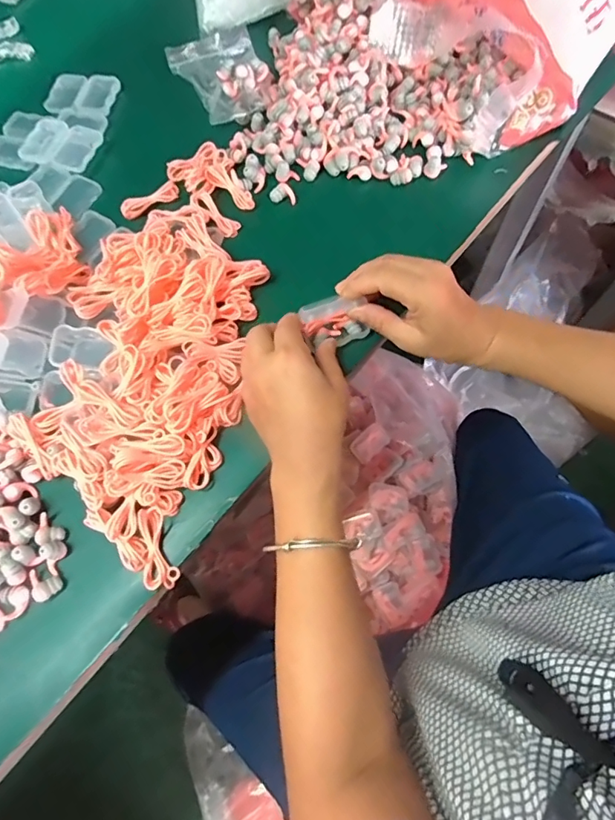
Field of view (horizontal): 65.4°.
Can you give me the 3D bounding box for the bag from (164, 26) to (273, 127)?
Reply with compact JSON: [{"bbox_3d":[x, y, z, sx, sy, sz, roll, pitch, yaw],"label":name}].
[{"bbox_3d":[-0.092,-0.367,0.517,0.094,0.027,0.139,-20,69,-5],"label":"bag"}]

